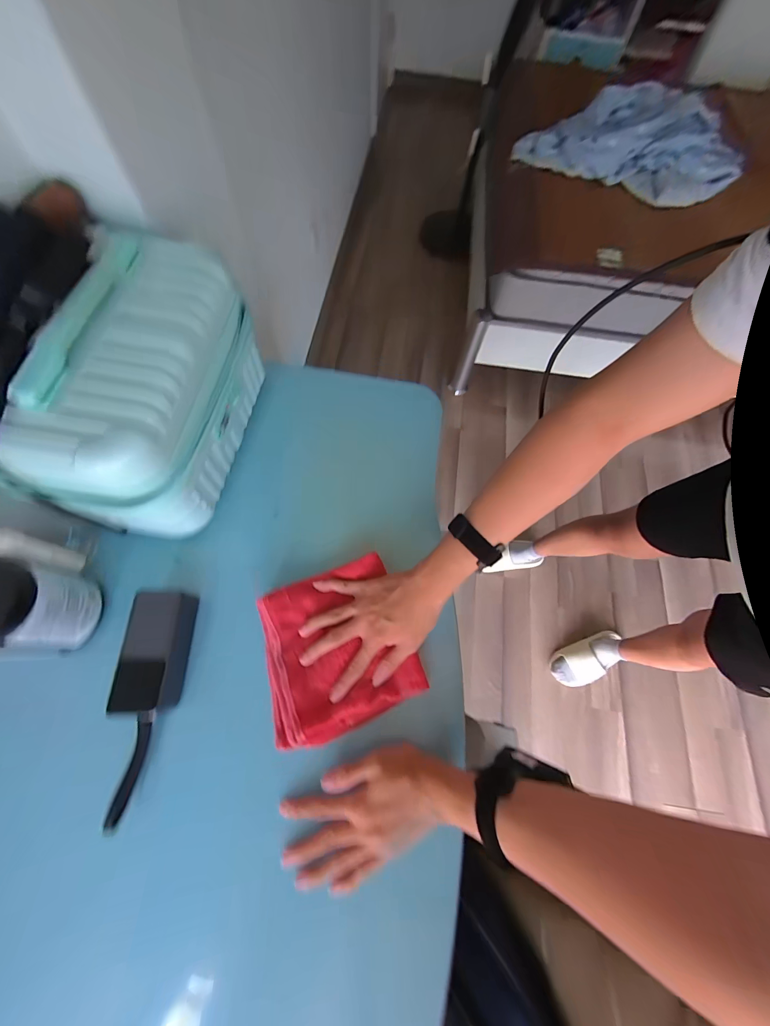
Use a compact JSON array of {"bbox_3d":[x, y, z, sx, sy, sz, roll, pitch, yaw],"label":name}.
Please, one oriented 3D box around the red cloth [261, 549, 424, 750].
[{"bbox_3d":[-0.060,0.157,0.414,0.173,0.028,0.173,-20,71,-10],"label":"red cloth"}]

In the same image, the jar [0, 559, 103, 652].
[{"bbox_3d":[-0.390,0.102,0.373,0.088,0.108,0.092,7,69,0],"label":"jar"}]

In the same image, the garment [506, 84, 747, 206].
[{"bbox_3d":[0.902,-1.247,1.165,0.764,0.144,0.504,-29,73,-13],"label":"garment"}]

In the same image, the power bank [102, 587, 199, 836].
[{"bbox_3d":[-0.258,0.192,0.385,0.060,0.043,0.212,0,69,-3],"label":"power bank"}]

